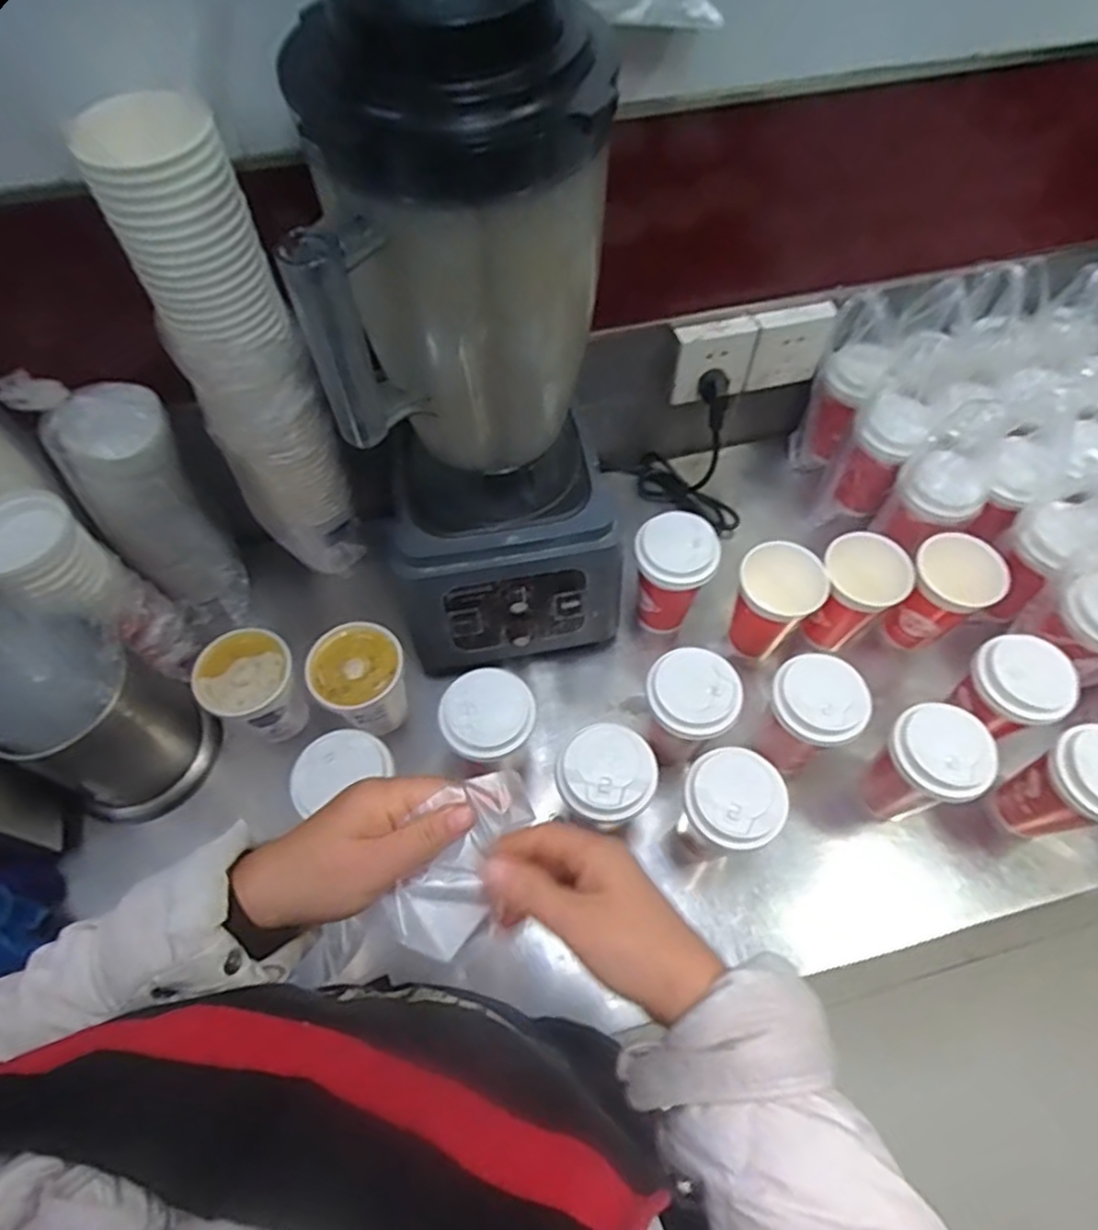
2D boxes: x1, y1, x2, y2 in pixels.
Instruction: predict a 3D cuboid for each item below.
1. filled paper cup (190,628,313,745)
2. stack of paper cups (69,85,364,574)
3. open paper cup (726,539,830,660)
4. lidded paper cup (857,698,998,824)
[{"bbox_3d":[-0.281,0.072,0.703,0.085,0.102,0.079,0,61,0],"label":"filled paper cup"},{"bbox_3d":[-0.256,-0.201,0.633,0.096,0.433,0.118,-23,63,-12],"label":"stack of paper cups"},{"bbox_3d":[0.223,-0.010,0.732,0.084,0.113,0.076,27,65,15],"label":"open paper cup"},{"bbox_3d":[0.325,0.140,0.649,0.070,0.141,0.083,-37,67,-18],"label":"lidded paper cup"}]

